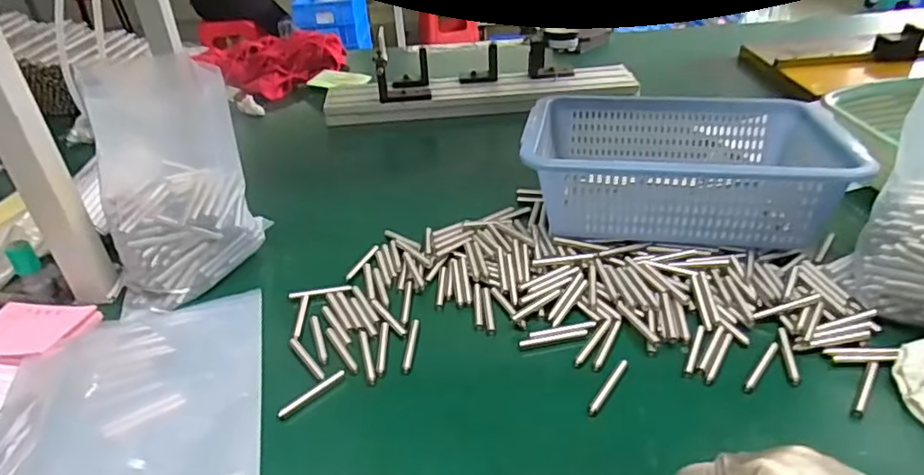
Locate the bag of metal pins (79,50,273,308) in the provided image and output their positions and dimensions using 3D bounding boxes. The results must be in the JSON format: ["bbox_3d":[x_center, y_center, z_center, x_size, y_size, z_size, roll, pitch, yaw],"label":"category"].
[{"bbox_3d":[-0.272,-0.054,0.560,0.120,0.196,0.111,-7,33,-4],"label":"bag of metal pins"}]

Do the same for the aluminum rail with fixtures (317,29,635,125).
[{"bbox_3d":[0.029,-0.252,0.946,0.486,0.110,0.095,-5,33,-1],"label":"aluminum rail with fixtures"}]

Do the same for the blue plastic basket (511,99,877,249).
[{"bbox_3d":[0.222,-0.080,0.635,0.293,0.095,0.227,5,34,15],"label":"blue plastic basket"}]

